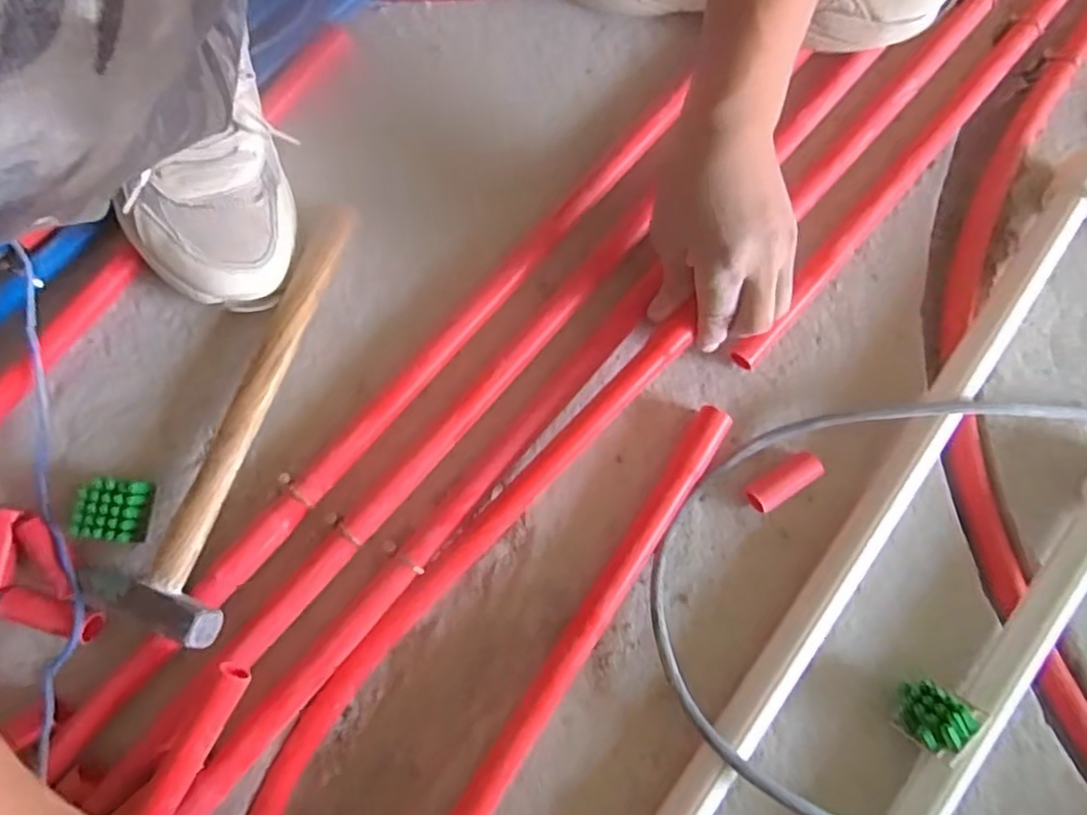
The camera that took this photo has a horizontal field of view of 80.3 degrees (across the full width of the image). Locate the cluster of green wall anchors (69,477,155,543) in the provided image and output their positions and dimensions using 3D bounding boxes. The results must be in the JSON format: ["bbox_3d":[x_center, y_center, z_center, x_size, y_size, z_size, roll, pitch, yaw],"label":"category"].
[{"bbox_3d":[-0.283,0.068,0.428,0.040,0.026,0.039,7,78,1],"label":"cluster of green wall anchors"}]

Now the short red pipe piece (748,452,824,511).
[{"bbox_3d":[0.163,0.052,0.442,0.051,0.024,0.019,-33,80,-8],"label":"short red pipe piece"}]

